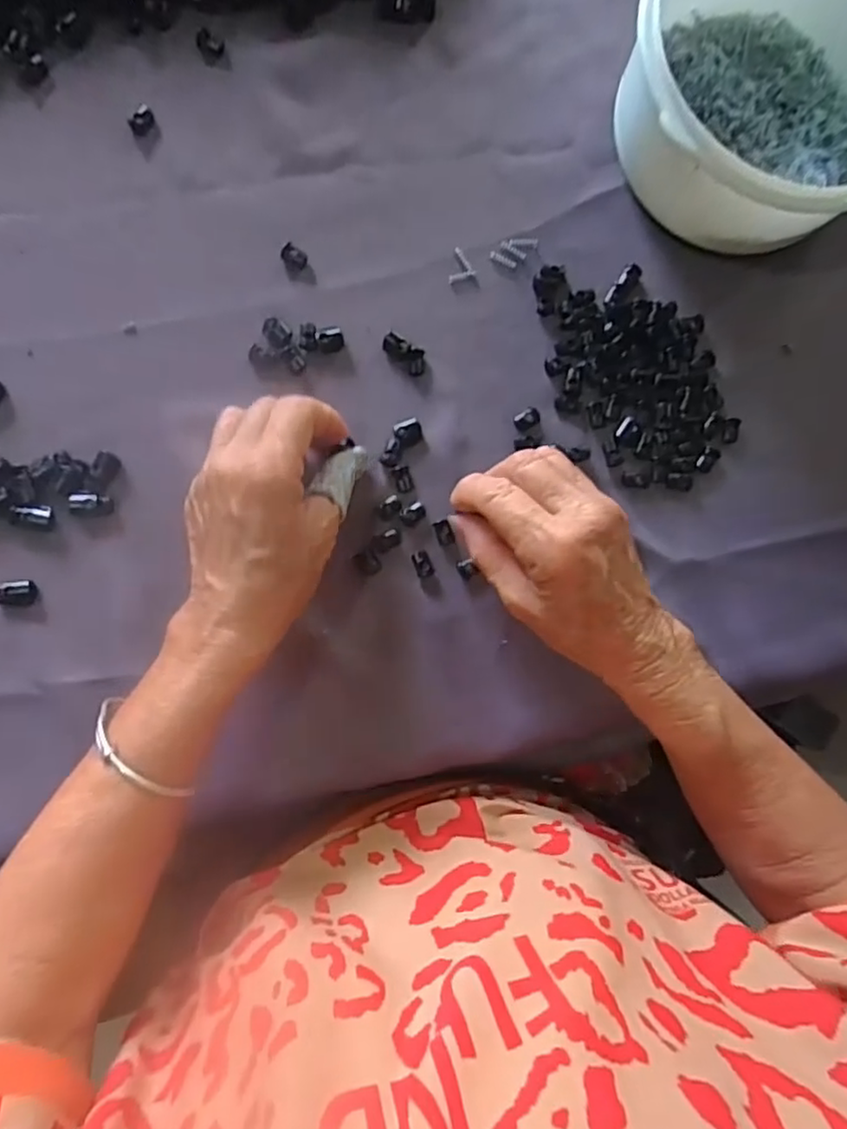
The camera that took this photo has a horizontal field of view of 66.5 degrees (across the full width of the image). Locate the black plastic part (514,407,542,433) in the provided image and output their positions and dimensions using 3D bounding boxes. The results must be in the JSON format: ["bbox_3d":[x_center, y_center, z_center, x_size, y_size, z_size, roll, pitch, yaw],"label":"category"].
[{"bbox_3d":[0.059,-0.082,0.363,0.015,0.004,0.012,-34,92,-5],"label":"black plastic part"}]

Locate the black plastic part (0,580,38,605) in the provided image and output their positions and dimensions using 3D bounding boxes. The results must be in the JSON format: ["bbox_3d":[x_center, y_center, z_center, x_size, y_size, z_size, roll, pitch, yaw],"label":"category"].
[{"bbox_3d":[-0.215,0.015,0.339,0.021,0.006,0.013,-5,88,-5],"label":"black plastic part"}]

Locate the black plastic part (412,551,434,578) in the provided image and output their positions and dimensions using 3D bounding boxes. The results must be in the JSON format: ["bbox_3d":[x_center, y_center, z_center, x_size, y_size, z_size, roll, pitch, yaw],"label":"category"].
[{"bbox_3d":[0.000,0.000,0.355,0.010,0.004,0.015,-23,91,-6],"label":"black plastic part"}]

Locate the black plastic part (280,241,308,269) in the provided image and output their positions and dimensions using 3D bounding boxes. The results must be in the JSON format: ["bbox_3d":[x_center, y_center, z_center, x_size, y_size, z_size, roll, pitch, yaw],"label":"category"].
[{"bbox_3d":[-0.072,-0.171,0.358,0.015,0.004,0.010,37,86,-4],"label":"black plastic part"}]

